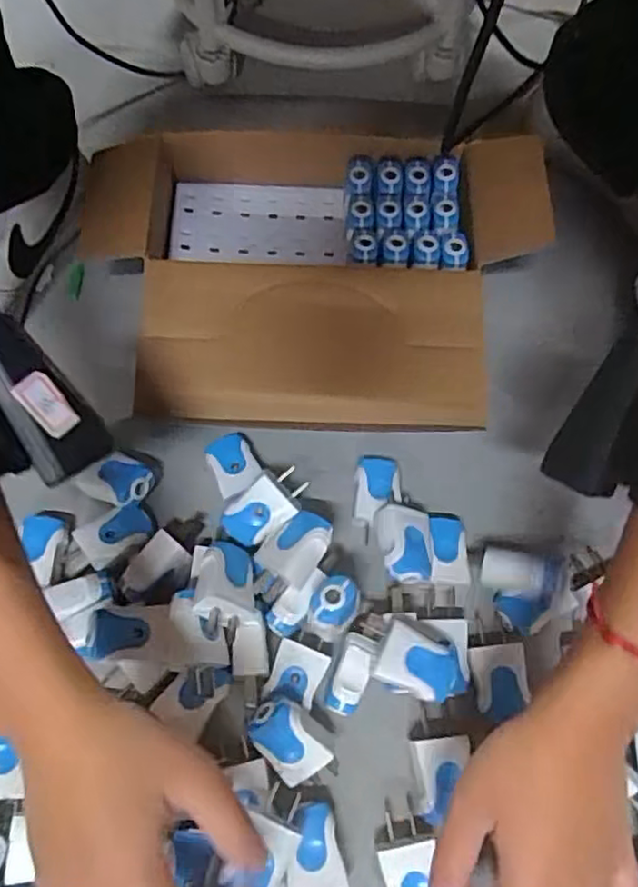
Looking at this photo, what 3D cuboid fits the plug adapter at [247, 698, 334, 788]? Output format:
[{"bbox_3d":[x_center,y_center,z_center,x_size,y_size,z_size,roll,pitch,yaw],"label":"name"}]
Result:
[{"bbox_3d":[-0.015,0.160,0.357,0.033,0.021,0.043,-39,99,3],"label":"plug adapter"}]

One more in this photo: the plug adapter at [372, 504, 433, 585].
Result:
[{"bbox_3d":[0.051,0.064,0.406,0.029,0.026,0.048,20,50,-23],"label":"plug adapter"}]

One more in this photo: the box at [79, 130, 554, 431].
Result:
[{"bbox_3d":[-0.014,-0.122,0.462,0.301,0.089,0.253,3,67,-1],"label":"box"}]

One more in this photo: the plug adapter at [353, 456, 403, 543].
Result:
[{"bbox_3d":[0.038,0.033,0.433,0.029,0.023,0.055,5,67,0],"label":"plug adapter"}]

